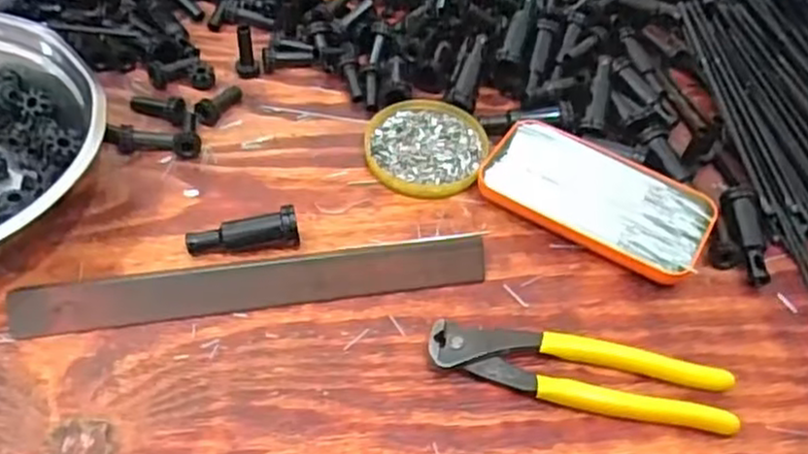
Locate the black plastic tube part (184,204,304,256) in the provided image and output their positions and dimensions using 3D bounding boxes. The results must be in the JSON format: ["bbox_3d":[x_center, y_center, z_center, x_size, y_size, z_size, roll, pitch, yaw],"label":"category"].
[{"bbox_3d":[-0.097,0.002,0.433,0.066,0.023,0.022,-4,51,-9],"label":"black plastic tube part"}]

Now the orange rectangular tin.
[{"bbox_3d":[0.124,-0.019,0.467,0.142,0.015,0.076,30,54,18],"label":"orange rectangular tin"}]

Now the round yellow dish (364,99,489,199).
[{"bbox_3d":[0.015,-0.058,0.500,0.082,0.011,0.086,3,50,-3],"label":"round yellow dish"}]

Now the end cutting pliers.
[{"bbox_3d":[0.096,0.079,0.391,0.163,0.015,0.037,12,50,4],"label":"end cutting pliers"}]

